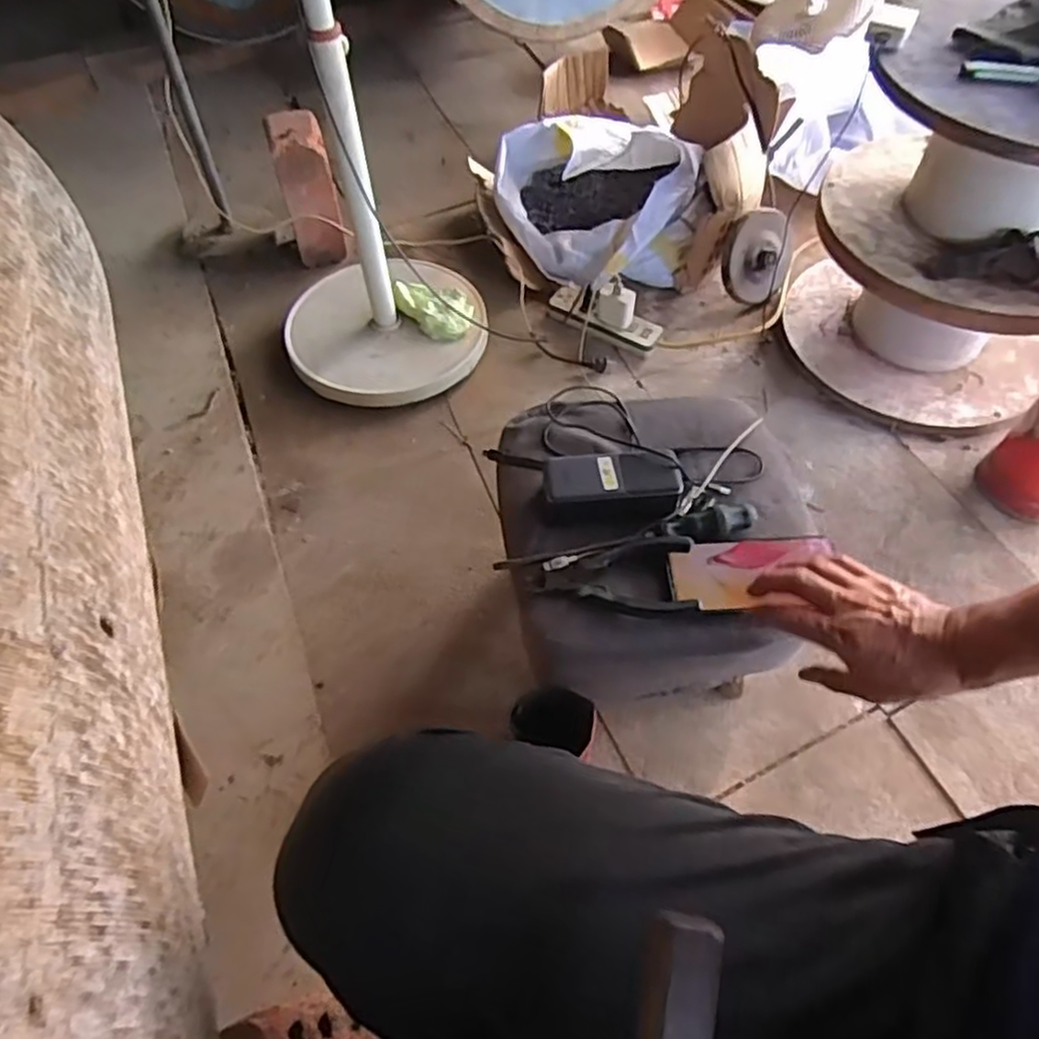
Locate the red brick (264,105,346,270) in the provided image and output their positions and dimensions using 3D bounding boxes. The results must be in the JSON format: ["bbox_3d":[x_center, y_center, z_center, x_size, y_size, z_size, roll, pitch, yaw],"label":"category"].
[{"bbox_3d":[-0.368,-0.574,1.239,0.090,0.214,0.098,-17,57,-10],"label":"red brick"}]

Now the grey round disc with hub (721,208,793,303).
[{"bbox_3d":[0.401,-0.446,1.203,0.129,0.146,0.043,-22,28,-13],"label":"grey round disc with hub"}]

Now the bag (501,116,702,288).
[{"bbox_3d":[0.135,-0.584,1.277,0.337,0.154,0.375,-25,59,-14],"label":"bag"}]

